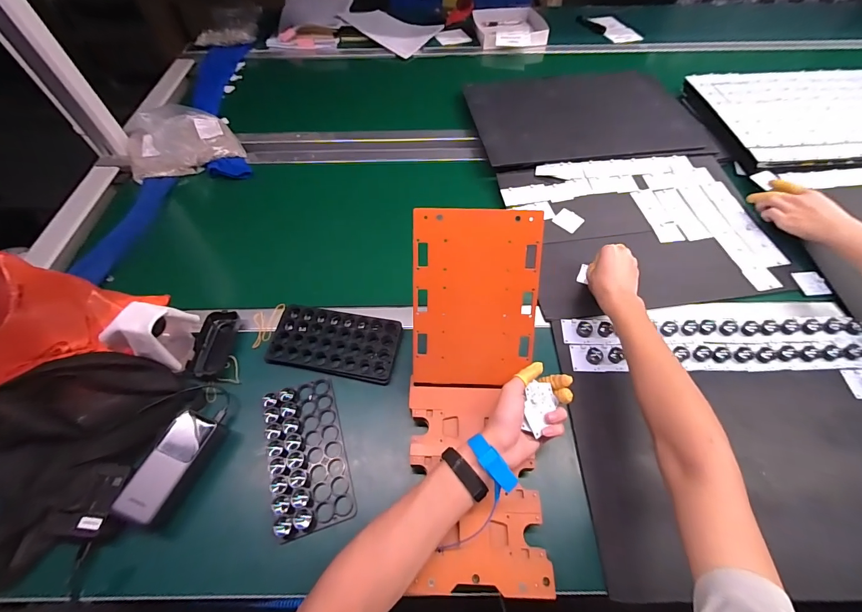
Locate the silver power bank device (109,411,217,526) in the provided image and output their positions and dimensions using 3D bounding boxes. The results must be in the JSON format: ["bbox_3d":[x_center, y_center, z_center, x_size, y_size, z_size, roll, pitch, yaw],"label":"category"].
[{"bbox_3d":[-0.331,0.197,0.466,0.054,0.031,0.128,13,58,9],"label":"silver power bank device"}]

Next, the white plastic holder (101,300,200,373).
[{"bbox_3d":[-0.401,0.037,0.543,0.080,0.103,0.084,15,60,9],"label":"white plastic holder"}]

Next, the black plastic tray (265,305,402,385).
[{"bbox_3d":[-0.153,0.055,0.587,0.200,0.016,0.101,10,58,7],"label":"black plastic tray"}]

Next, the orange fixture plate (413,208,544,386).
[{"bbox_3d":[0.058,-0.006,0.492,0.161,0.007,0.234,1,104,1],"label":"orange fixture plate"}]

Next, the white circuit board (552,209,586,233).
[{"bbox_3d":[0.275,-0.172,0.744,0.052,0.006,0.047,37,65,22],"label":"white circuit board"}]

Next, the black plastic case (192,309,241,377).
[{"bbox_3d":[-0.345,0.060,0.591,0.044,0.026,0.111,3,57,3],"label":"black plastic case"}]

